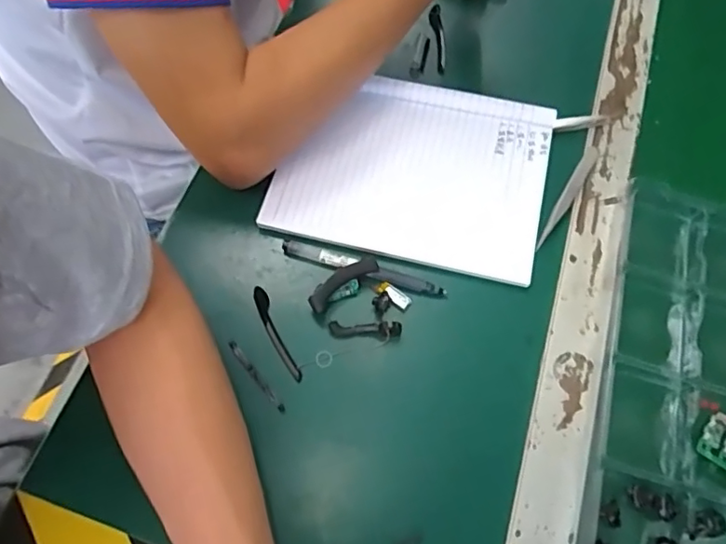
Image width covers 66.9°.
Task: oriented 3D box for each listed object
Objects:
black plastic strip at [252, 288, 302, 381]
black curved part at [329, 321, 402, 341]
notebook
[{"bbox_3d":[-0.062,0.044,0.390,0.010,0.006,0.074,-23,67,-12],"label":"black plastic strip"},{"bbox_3d":[0.002,0.041,0.389,0.051,0.012,0.010,3,64,0],"label":"black curved part"},{"bbox_3d":[0.041,-0.081,0.439,0.205,0.014,0.153,12,69,4],"label":"notebook"}]

